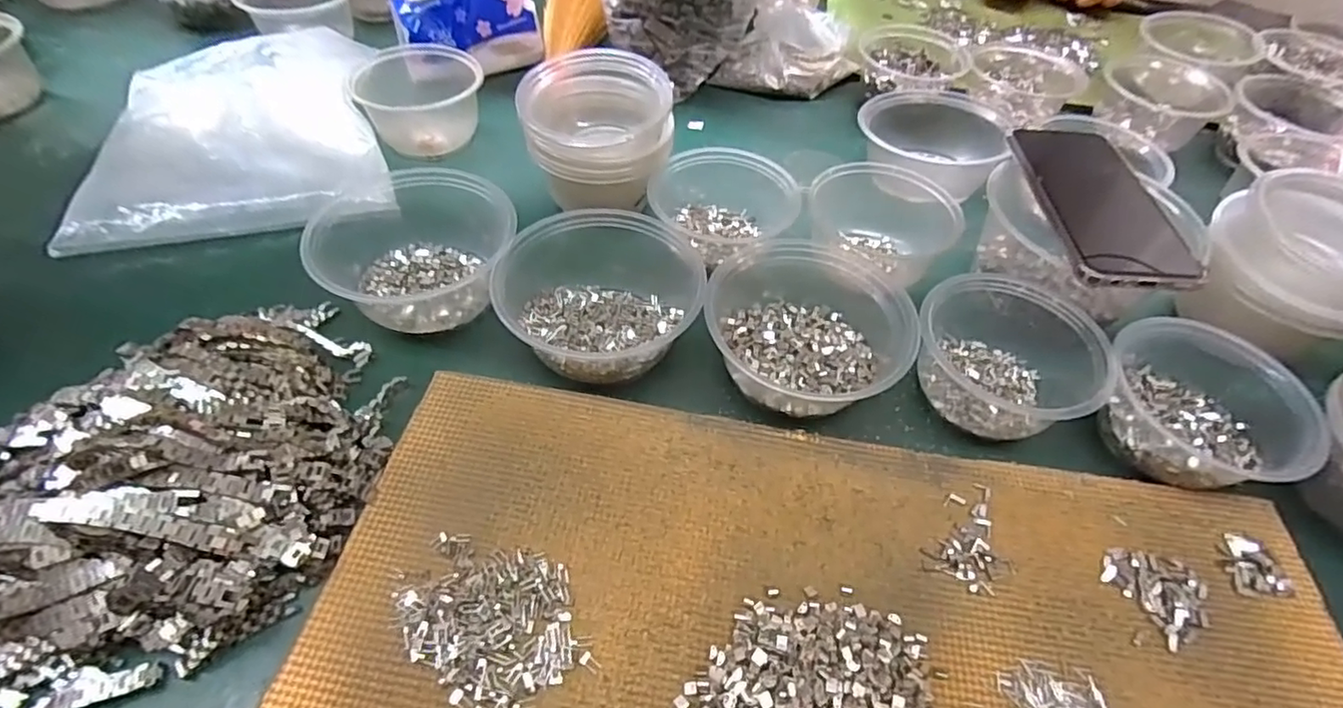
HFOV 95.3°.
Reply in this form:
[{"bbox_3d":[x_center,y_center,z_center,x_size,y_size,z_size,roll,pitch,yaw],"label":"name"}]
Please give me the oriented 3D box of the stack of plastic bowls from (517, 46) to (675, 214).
[{"bbox_3d":[-0.059,-0.176,0.494,0.117,0.096,0.107,-2,52,-5],"label":"stack of plastic bowls"}]

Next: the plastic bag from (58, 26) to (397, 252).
[{"bbox_3d":[-0.379,-0.204,0.538,0.221,0.052,0.259,-13,59,-11],"label":"plastic bag"}]

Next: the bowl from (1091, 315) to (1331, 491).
[{"bbox_3d":[0.337,0.031,0.390,0.111,0.052,0.111,2,52,-3],"label":"bowl"}]

